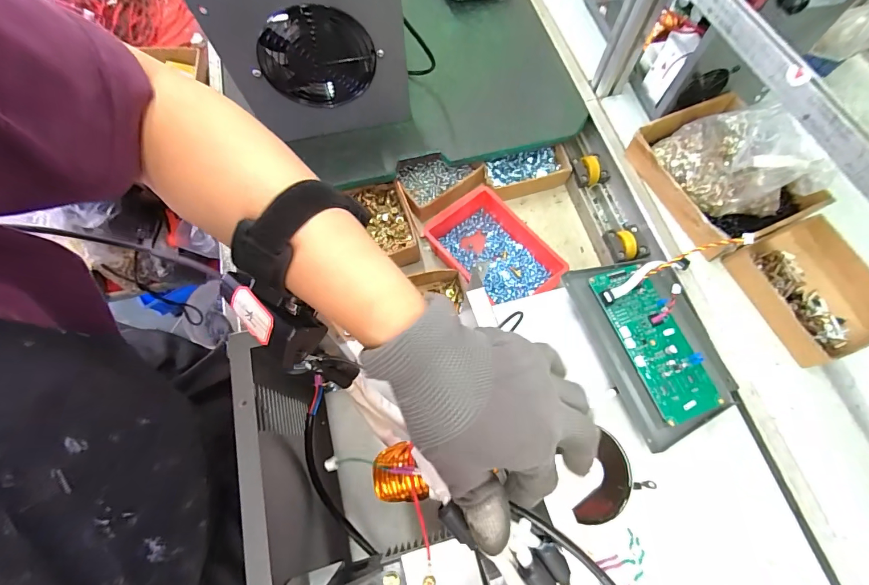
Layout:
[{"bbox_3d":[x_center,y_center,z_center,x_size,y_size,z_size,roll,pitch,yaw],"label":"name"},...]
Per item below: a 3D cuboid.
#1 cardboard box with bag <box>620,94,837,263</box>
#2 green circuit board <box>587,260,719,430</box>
[{"bbox_3d":[0.404,-0.186,0.529,0.201,0.141,0.227,-24,71,-8],"label":"cardboard box with bag"},{"bbox_3d":[0.281,0.056,0.485,0.086,0.016,0.196,-16,69,-15],"label":"green circuit board"}]

